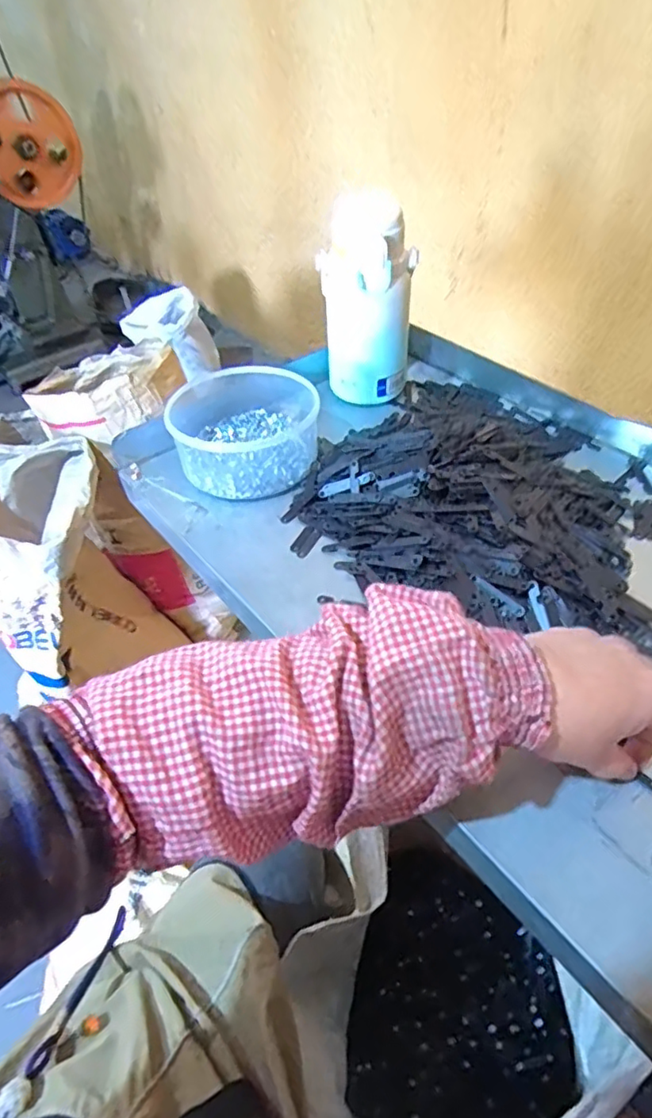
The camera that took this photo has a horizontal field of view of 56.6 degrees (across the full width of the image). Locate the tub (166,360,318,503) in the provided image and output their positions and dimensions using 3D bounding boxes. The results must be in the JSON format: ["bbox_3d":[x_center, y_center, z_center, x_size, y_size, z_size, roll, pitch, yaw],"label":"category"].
[{"bbox_3d":[-0.083,-0.138,0.626,0.145,0.065,0.158,-2,45,2],"label":"tub"}]

